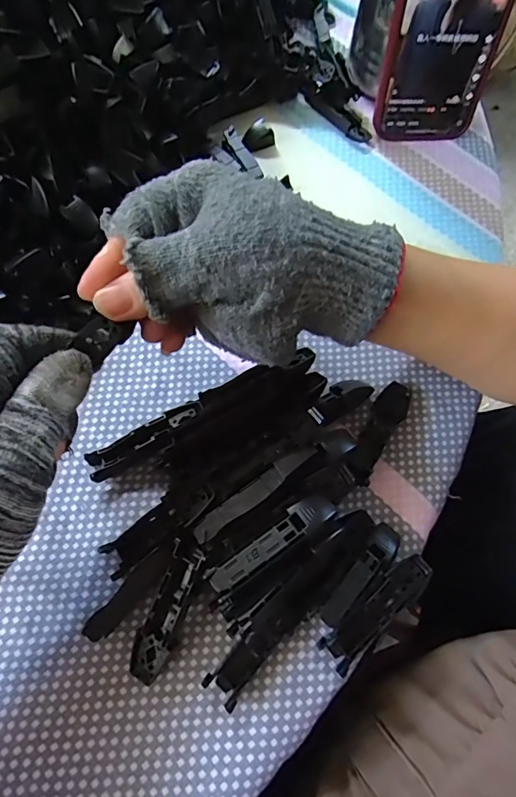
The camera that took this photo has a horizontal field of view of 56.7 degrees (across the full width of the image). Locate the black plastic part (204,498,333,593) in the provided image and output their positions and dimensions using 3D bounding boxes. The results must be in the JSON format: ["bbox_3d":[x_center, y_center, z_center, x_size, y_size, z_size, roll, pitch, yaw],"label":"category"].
[{"bbox_3d":[0.007,0.066,0.221,0.066,0.012,0.014,-31,74,-13],"label":"black plastic part"}]

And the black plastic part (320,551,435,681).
[{"bbox_3d":[0.061,0.107,0.242,0.068,0.010,0.016,-39,76,-15],"label":"black plastic part"}]

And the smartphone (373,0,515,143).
[{"bbox_3d":[0.127,-0.253,0.310,0.075,0.155,0.011,-1,50,-5],"label":"smartphone"}]

